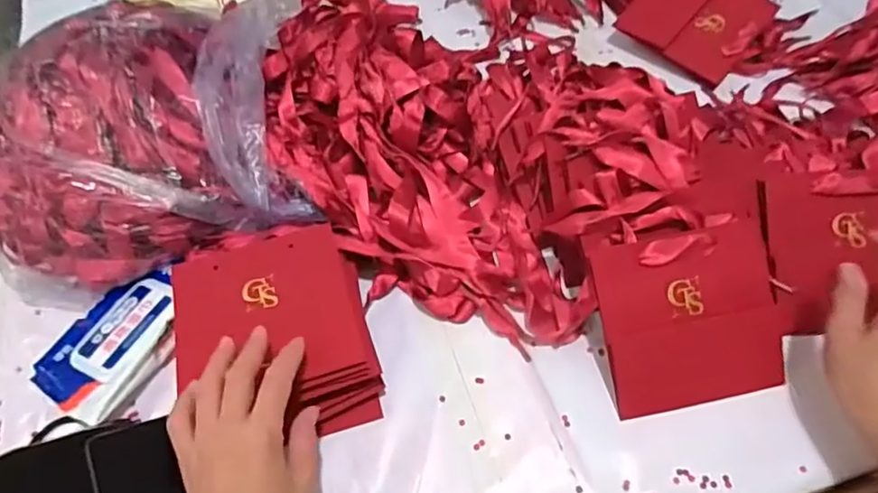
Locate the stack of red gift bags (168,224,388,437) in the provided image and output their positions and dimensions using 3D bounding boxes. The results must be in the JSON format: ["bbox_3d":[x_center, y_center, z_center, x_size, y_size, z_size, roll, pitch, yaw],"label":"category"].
[{"bbox_3d":[-0.132,0.074,0.487,0.143,0.062,0.163,-18,59,-8],"label":"stack of red gift bags"}]

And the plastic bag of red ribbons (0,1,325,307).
[{"bbox_3d":[-0.284,-0.114,0.553,0.276,0.124,0.258,-18,57,-5],"label":"plastic bag of red ribbons"}]

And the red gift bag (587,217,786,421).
[{"bbox_3d":[0.203,0.057,0.474,0.141,0.010,0.134,-12,89,-1],"label":"red gift bag"}]

